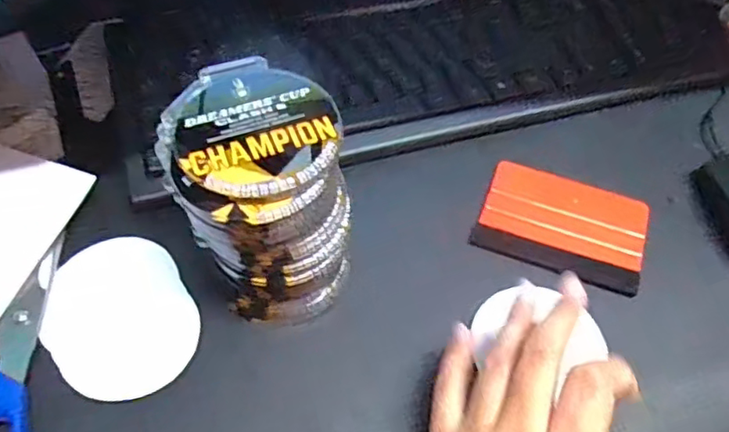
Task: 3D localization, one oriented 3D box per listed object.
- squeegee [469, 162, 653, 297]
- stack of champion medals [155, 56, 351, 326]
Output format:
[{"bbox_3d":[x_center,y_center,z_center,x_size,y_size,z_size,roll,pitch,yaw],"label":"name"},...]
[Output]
[{"bbox_3d":[0.125,0.004,0.383,0.098,0.012,0.070,20,58,10],"label":"squeegee"},{"bbox_3d":[-0.054,-0.007,0.321,0.080,0.114,0.094,-17,59,-14],"label":"stack of champion medals"}]

